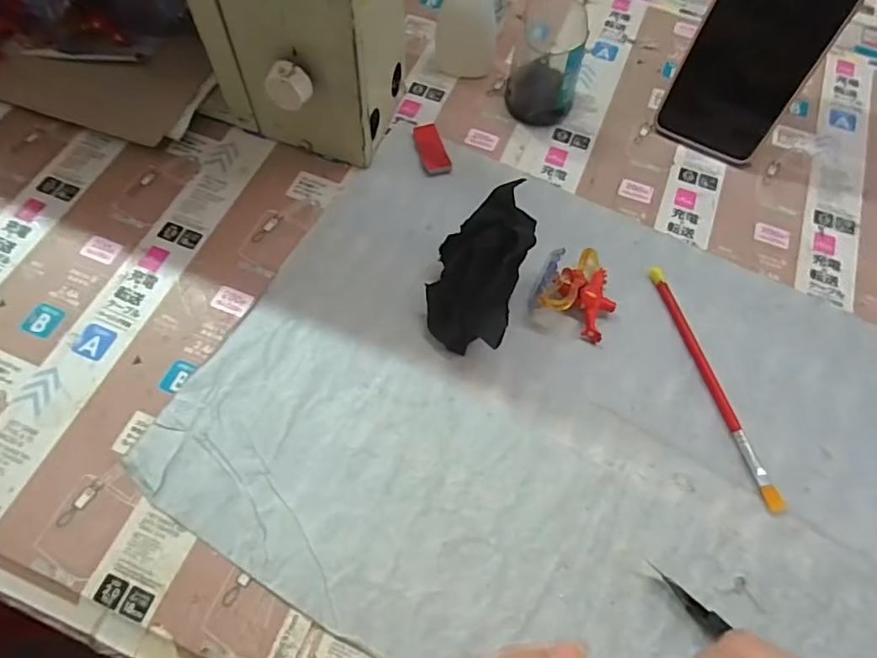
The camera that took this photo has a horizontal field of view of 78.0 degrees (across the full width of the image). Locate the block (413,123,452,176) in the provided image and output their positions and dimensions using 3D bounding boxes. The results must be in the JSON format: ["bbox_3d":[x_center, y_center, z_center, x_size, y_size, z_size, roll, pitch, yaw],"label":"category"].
[{"bbox_3d":[-0.005,-0.132,0.394,0.020,0.006,0.046,-14,67,-8],"label":"block"}]

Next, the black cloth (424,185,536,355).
[{"bbox_3d":[0.023,-0.034,0.317,0.050,0.058,0.088,17,66,6],"label":"black cloth"}]

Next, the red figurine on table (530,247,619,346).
[{"bbox_3d":[0.088,-0.028,0.333,0.048,0.029,0.054,26,67,10],"label":"red figurine on table"}]

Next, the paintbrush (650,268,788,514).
[{"bbox_3d":[0.161,0.030,0.320,0.010,0.005,0.155,-14,67,-8],"label":"paintbrush"}]

